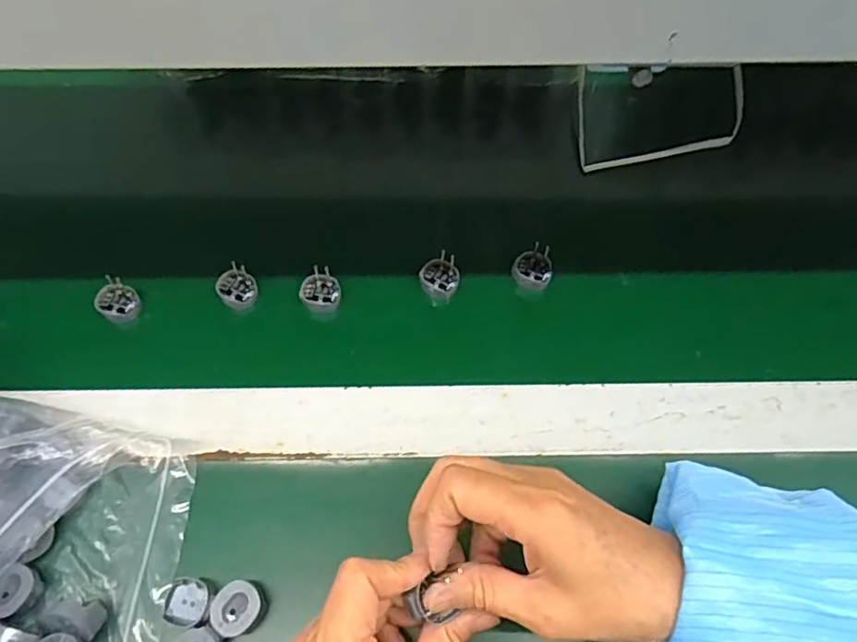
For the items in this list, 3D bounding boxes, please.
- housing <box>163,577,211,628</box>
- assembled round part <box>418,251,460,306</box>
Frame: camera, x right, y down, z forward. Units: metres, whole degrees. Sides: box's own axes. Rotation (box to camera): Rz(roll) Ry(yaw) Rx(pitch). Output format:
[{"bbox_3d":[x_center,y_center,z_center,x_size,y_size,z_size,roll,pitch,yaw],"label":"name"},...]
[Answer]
[{"bbox_3d":[-0.134,0.156,0.335,0.027,0.010,0.024,4,62,2],"label":"housing"},{"bbox_3d":[0.008,-0.030,0.460,0.028,0.039,0.024,2,62,0],"label":"assembled round part"}]

